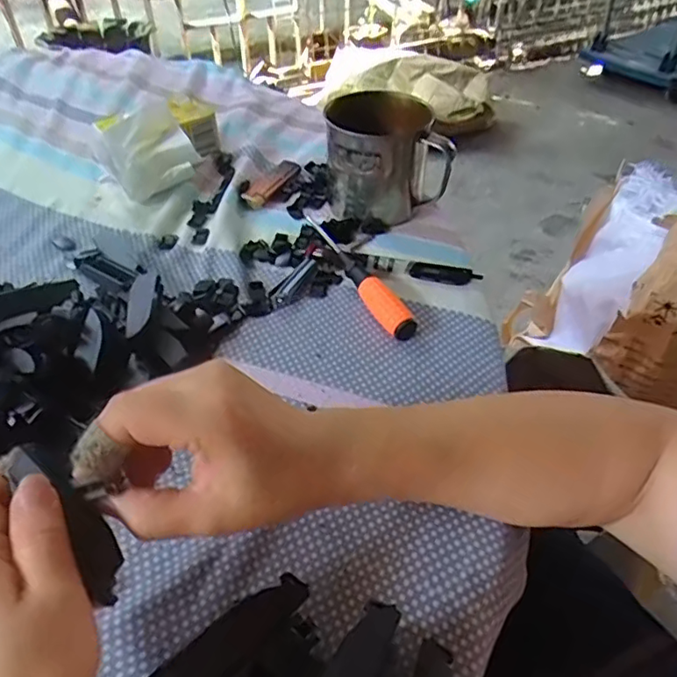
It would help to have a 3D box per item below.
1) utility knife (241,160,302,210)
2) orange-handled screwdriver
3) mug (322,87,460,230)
[{"bbox_3d":[-0.065,-0.150,0.576,0.022,0.011,0.082,19,48,19],"label":"utility knife"},{"bbox_3d":[0.014,-0.051,0.464,0.018,0.022,0.147,-20,48,-18],"label":"orange-handled screwdriver"},{"bbox_3d":[0.042,-0.159,0.519,0.101,0.083,0.082,-2,45,-1],"label":"mug"}]

